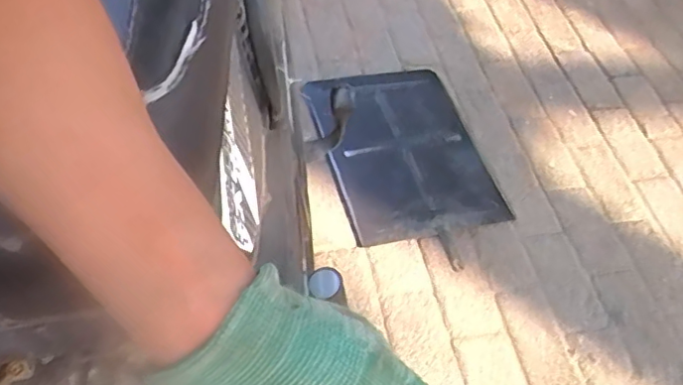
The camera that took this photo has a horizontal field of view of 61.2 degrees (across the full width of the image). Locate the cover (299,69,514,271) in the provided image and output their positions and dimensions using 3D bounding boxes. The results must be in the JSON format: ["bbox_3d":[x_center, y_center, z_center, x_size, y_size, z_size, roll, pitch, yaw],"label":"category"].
[{"bbox_3d":[0.118,-0.093,1.201,0.341,0.033,0.464,-11,55,-13],"label":"cover"}]

